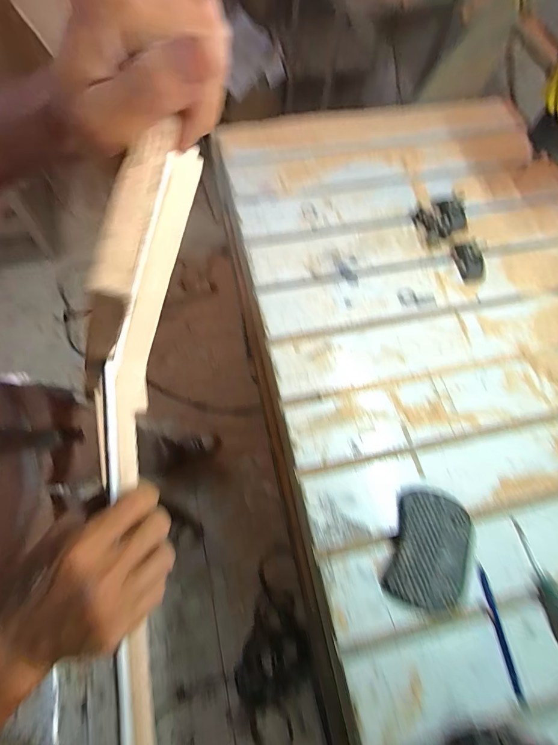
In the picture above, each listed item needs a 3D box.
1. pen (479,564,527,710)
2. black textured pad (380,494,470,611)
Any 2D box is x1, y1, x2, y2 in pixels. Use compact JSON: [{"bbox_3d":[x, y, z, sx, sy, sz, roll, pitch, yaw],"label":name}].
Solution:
[{"bbox_3d":[0.272,0.319,0.424,0.007,0.011,0.142,-6,69,-4],"label":"pen"},{"bbox_3d":[0.194,0.227,0.444,0.086,0.018,0.132,18,69,6],"label":"black textured pad"}]

